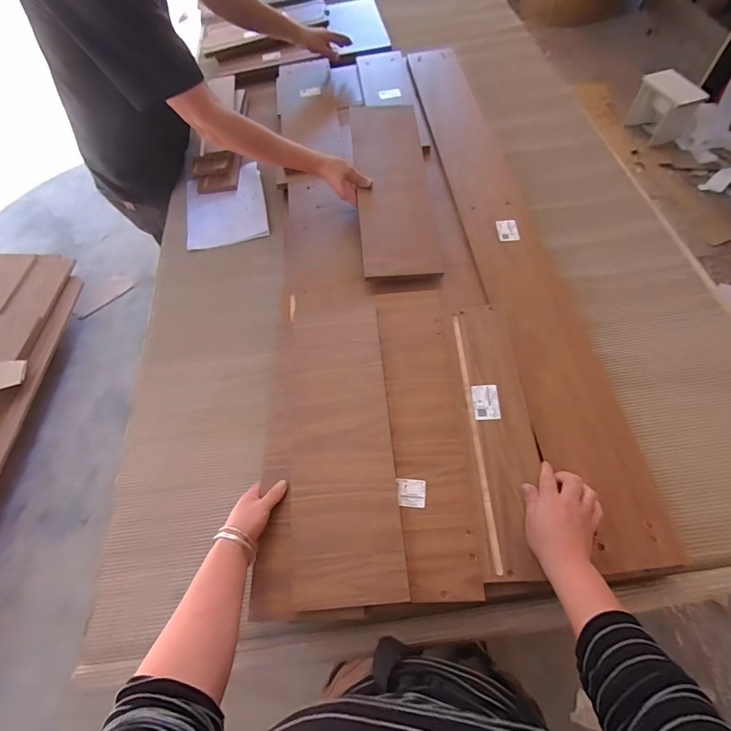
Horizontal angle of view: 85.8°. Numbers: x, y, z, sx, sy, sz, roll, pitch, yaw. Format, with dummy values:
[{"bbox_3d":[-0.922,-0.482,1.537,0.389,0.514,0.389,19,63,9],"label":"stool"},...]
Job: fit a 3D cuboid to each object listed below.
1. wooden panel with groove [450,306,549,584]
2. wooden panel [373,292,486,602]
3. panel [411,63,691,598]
[{"bbox_3d":[0.208,0.092,0.622,0.100,0.017,0.433,0,63,3],"label":"wooden panel with groove"},{"bbox_3d":[0.104,0.089,0.646,0.126,0.016,0.505,-5,61,0],"label":"wooden panel"},{"bbox_3d":[0.272,-0.309,0.836,0.135,0.025,1.350,-8,61,-1],"label":"panel"}]

